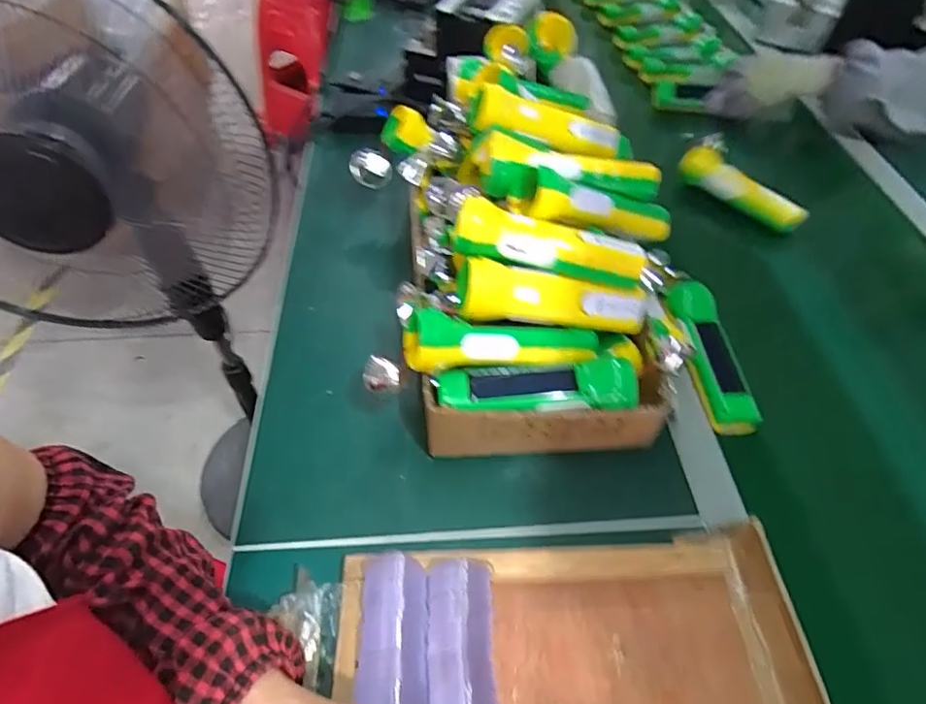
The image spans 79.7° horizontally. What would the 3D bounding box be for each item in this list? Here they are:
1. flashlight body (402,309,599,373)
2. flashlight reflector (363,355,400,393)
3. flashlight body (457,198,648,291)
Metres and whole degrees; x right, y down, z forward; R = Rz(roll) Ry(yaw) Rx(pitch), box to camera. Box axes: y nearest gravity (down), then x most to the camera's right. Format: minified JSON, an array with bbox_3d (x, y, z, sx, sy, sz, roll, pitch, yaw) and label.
[{"bbox_3d":[0.034,-0.007,0.461,0.167,0.043,0.045,-1,50,-3],"label":"flashlight body"},{"bbox_3d":[-0.072,0.020,0.493,0.033,0.017,0.024,10,50,6],"label":"flashlight reflector"},{"bbox_3d":[0.074,-0.089,0.490,0.164,0.052,0.047,12,69,-5],"label":"flashlight body"}]

